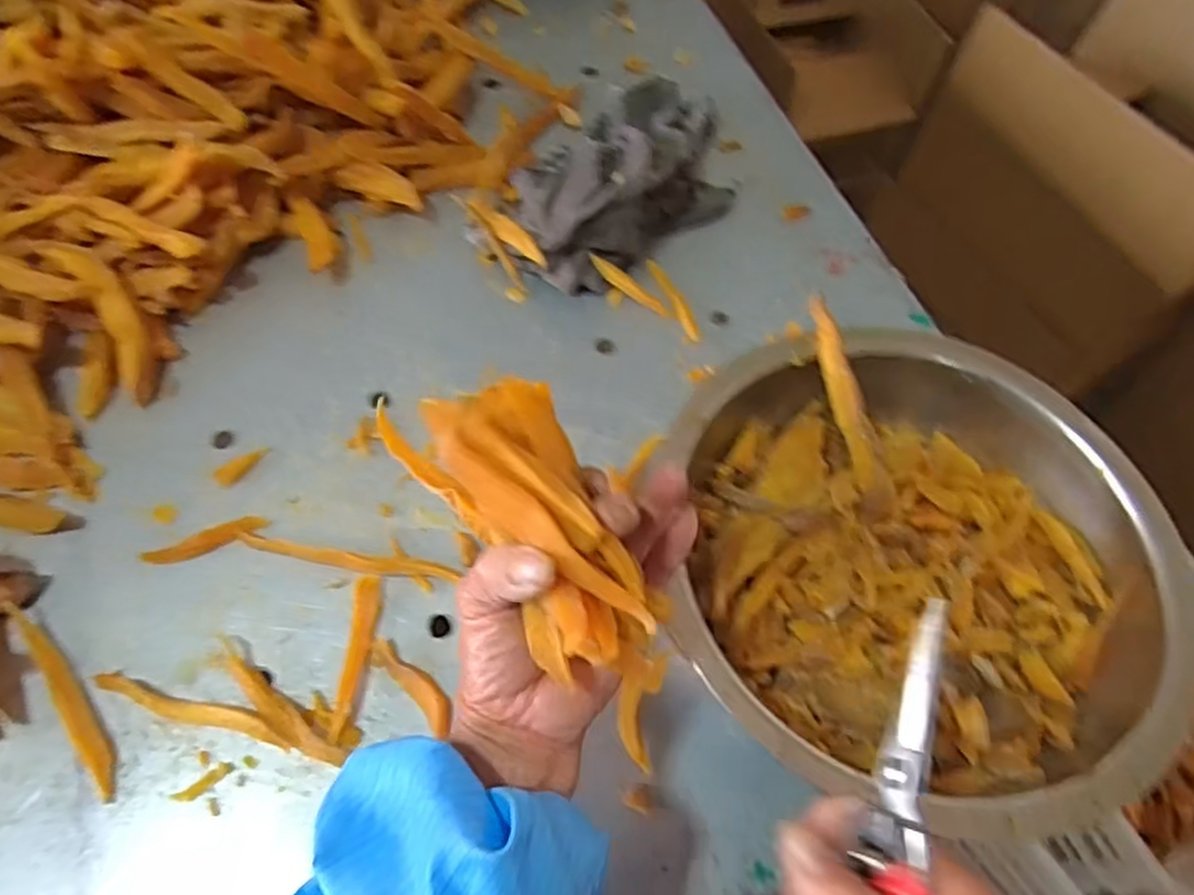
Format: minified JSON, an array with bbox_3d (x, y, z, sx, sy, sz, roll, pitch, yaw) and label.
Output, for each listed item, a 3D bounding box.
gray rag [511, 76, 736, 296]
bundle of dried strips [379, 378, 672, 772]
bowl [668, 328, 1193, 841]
[{"bbox_3d":[0.038,-0.232,0.606,0.135,0.066,0.254,26,62,10],"label":"gray rag"},{"bbox_3d":[-0.017,0.042,0.298,0.062,0.033,0.158,-31,84,-19],"label":"bundle of dried strips"},{"bbox_3d":[0.186,0.067,0.437,0.278,0.086,0.280,2,61,-3],"label":"bowl"}]

